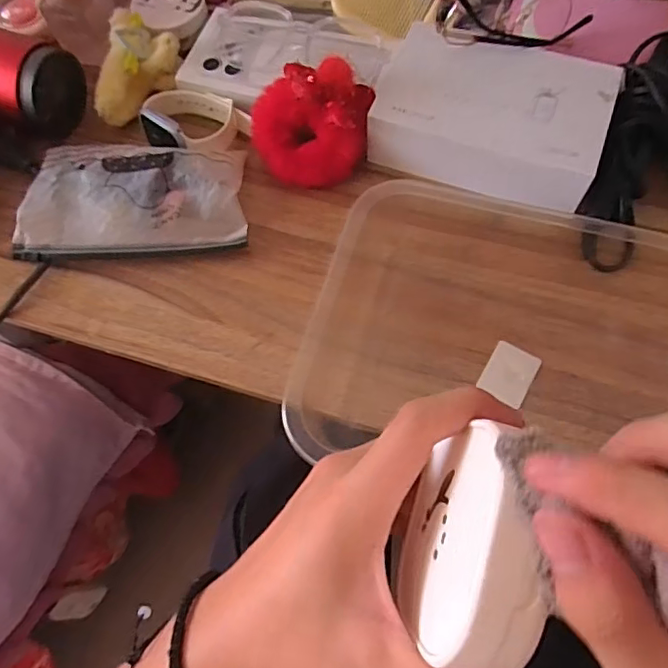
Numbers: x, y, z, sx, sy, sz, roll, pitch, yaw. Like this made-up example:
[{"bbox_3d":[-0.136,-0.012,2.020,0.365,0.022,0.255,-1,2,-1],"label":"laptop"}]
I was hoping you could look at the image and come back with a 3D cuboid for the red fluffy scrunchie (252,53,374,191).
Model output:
[{"bbox_3d":[-0.016,-0.158,0.419,0.088,0.062,0.069,-4,66,1],"label":"red fluffy scrunchie"}]

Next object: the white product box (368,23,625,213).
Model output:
[{"bbox_3d":[0.115,-0.165,0.424,0.166,0.038,0.128,19,68,11],"label":"white product box"}]

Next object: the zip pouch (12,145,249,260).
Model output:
[{"bbox_3d":[-0.151,-0.102,0.423,0.164,0.031,0.086,-1,66,2],"label":"zip pouch"}]

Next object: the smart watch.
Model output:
[{"bbox_3d":[-0.112,-0.169,0.443,0.070,0.031,0.062,34,72,16],"label":"smart watch"}]

